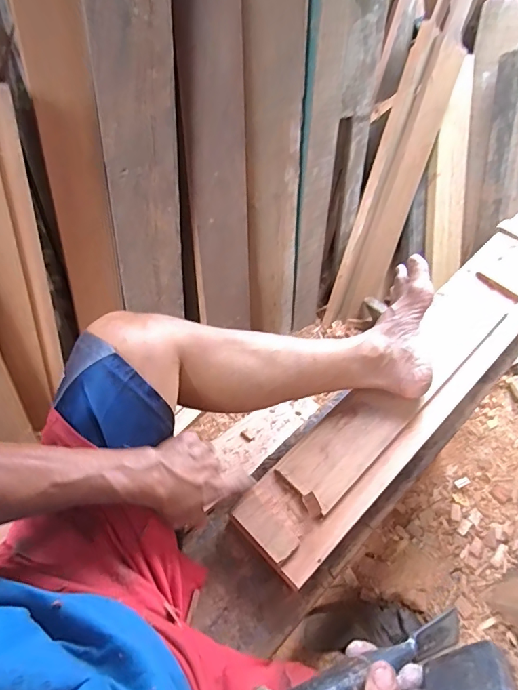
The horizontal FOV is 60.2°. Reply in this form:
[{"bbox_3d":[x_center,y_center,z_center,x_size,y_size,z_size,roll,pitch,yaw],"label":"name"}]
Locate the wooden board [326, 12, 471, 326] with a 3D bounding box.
[{"bbox_3d":[0.379,-0.432,1.267,0.182,0.774,0.031,8,20,-27],"label":"wooden board"}]

